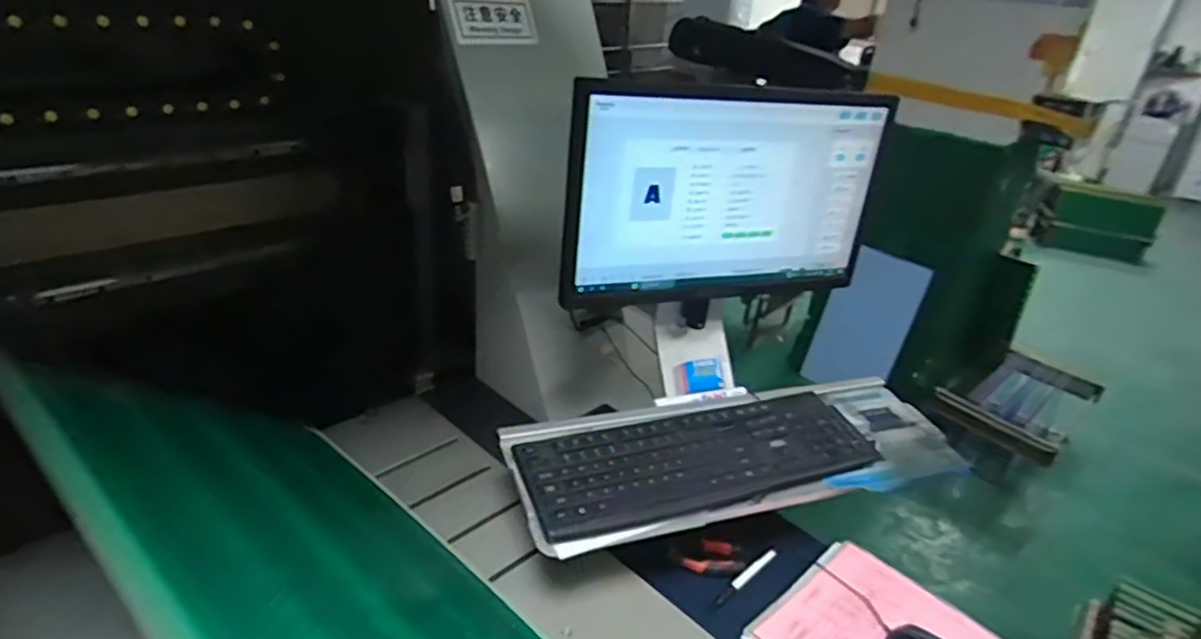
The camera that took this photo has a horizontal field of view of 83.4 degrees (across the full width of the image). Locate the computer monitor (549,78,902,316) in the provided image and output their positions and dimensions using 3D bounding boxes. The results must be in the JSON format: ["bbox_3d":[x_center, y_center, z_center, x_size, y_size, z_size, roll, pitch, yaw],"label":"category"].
[{"bbox_3d":[0.162,-0.152,0.850,0.427,0.248,0.040,-5,30,-22],"label":"computer monitor"}]

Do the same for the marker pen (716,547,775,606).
[{"bbox_3d":[0.180,0.309,0.815,0.015,0.009,0.119,28,34,34],"label":"marker pen"}]

